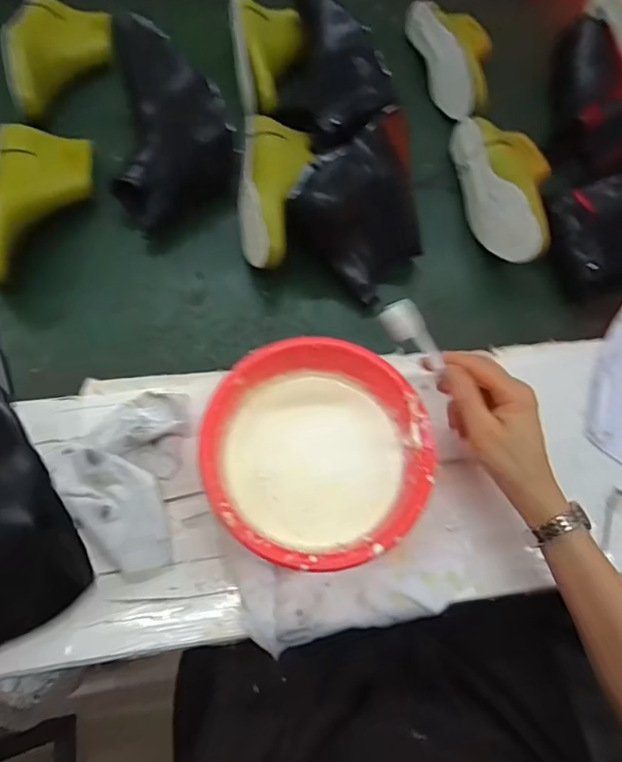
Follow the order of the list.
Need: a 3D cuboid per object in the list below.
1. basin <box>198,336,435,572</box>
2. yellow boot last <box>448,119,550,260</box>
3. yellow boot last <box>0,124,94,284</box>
[{"bbox_3d":[0.005,0.066,0.432,0.184,0.083,0.180,2,67,-4],"label":"basin"},{"bbox_3d":[0.261,-0.251,0.629,0.106,0.066,0.237,-3,67,-6],"label":"yellow boot last"},{"bbox_3d":[-0.315,-0.208,0.564,0.104,0.066,0.231,-6,68,-8],"label":"yellow boot last"}]

